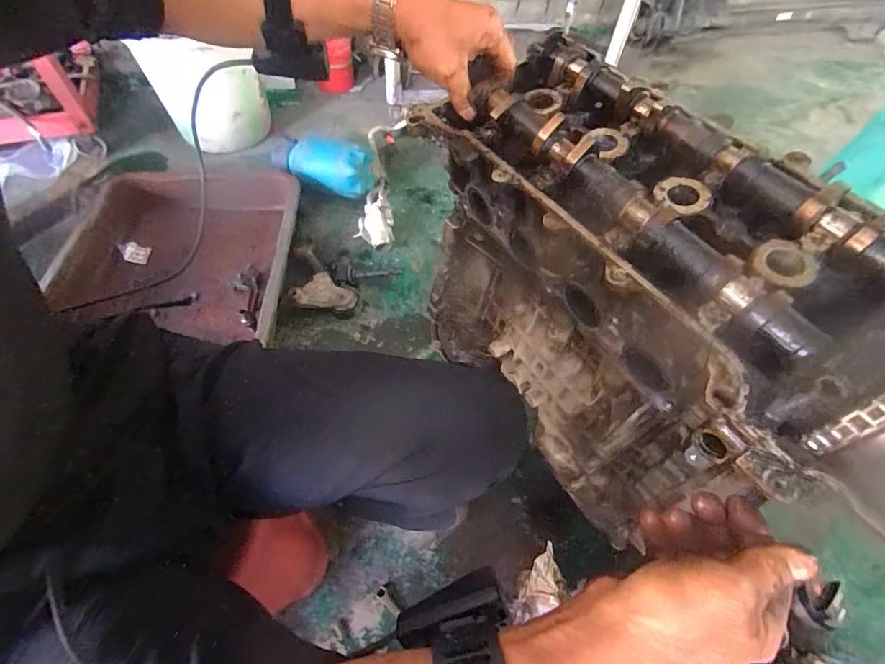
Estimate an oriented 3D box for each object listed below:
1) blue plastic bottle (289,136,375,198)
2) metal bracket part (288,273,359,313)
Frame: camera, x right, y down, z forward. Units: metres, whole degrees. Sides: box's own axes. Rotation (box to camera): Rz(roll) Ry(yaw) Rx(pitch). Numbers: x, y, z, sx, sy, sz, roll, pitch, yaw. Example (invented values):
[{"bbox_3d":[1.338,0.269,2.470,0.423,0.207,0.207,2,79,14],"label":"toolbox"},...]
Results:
[{"bbox_3d":[-0.278,-0.416,1.056,0.207,0.100,0.101,8,54,2],"label":"blue plastic bottle"},{"bbox_3d":[-0.249,-0.085,0.897,0.143,0.034,0.069,8,54,2],"label":"metal bracket part"}]

